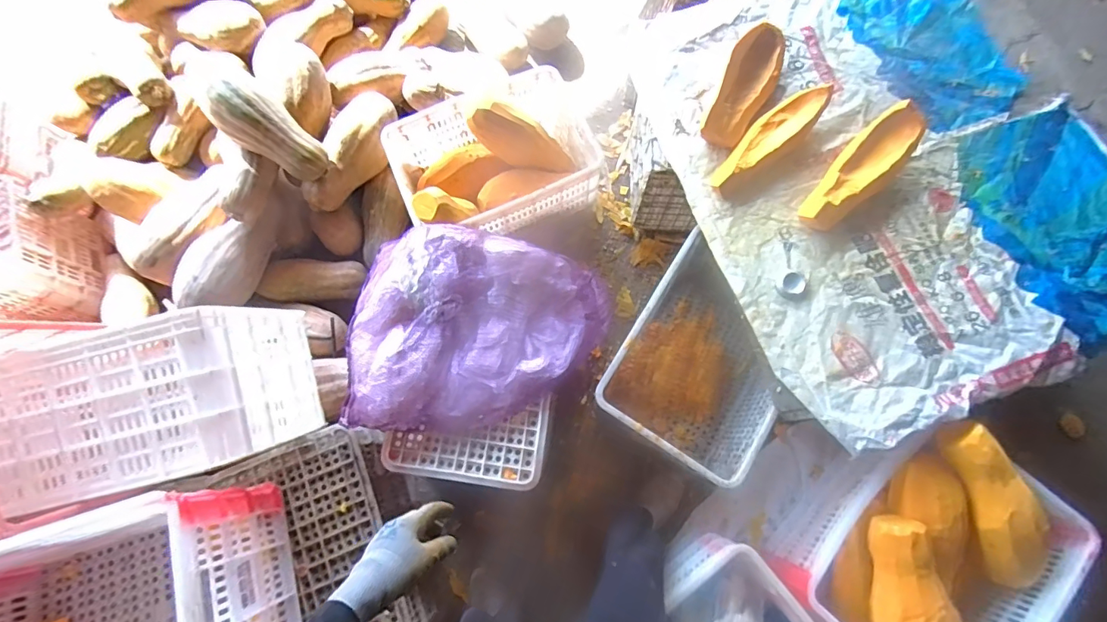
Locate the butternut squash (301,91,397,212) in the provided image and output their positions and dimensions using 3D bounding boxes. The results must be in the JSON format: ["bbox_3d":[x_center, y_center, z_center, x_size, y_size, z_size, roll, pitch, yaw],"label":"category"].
[{"bbox_3d":[-0.563,-0.447,1.314,0.105,0.127,0.360,41,93,33],"label":"butternut squash"}]

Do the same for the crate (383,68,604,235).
[{"bbox_3d":[-0.152,-0.403,1.274,0.514,0.261,0.369,-22,75,-5],"label":"crate"}]

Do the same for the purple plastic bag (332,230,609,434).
[{"bbox_3d":[-0.176,0.053,1.013,0.524,0.122,0.435,12,74,5],"label":"purple plastic bag"}]

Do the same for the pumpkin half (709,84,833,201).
[{"bbox_3d":[0.487,-0.385,1.058,0.322,0.067,0.103,-42,77,-10],"label":"pumpkin half"}]

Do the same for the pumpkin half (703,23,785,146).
[{"bbox_3d":[0.442,-0.522,1.072,0.117,0.088,0.306,29,91,9],"label":"pumpkin half"}]

